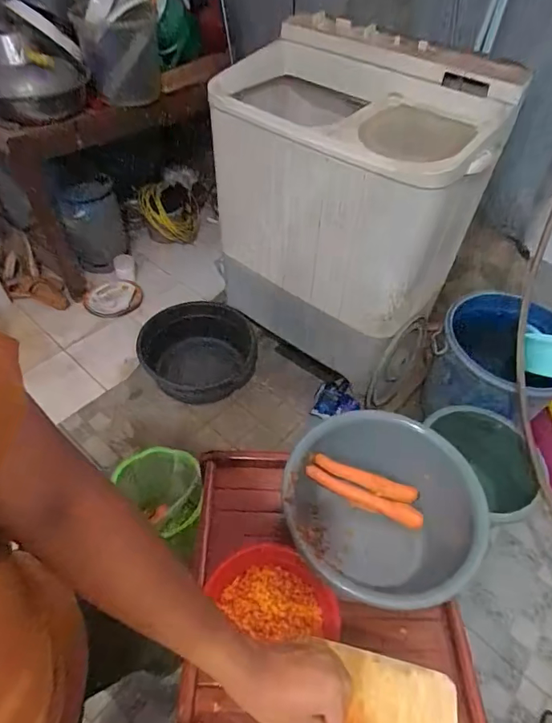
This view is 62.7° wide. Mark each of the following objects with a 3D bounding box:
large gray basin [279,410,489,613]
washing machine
[{"bbox_3d":[0.168,0.257,0.752,0.287,0.168,0.289,2,49,-2],"label":"large gray basin"},{"bbox_3d":[0.174,-0.441,1.425,0.753,0.914,0.404,27,53,19],"label":"washing machine"}]

